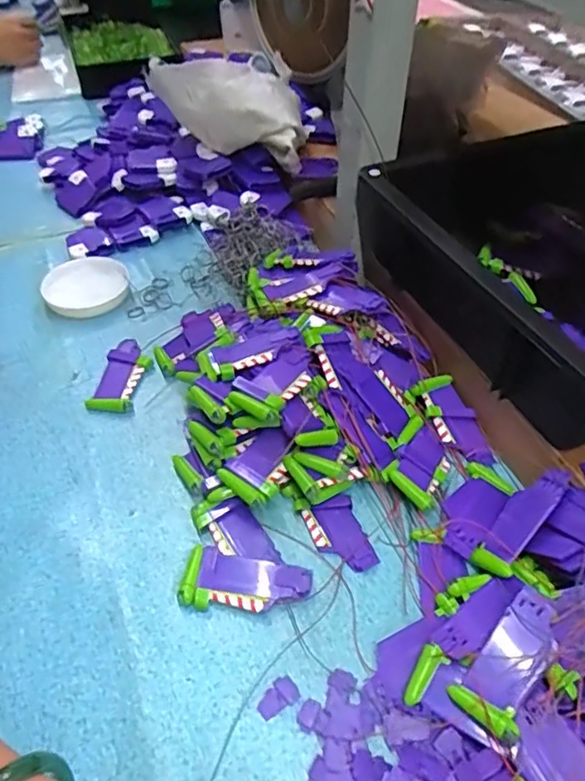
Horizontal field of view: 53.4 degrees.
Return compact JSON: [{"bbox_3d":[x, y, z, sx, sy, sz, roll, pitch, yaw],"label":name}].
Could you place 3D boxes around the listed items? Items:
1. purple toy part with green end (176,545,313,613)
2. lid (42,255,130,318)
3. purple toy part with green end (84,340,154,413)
[{"bbox_3d":[-0.034,0.138,0.411,0.090,0.011,0.043,11,48,10],"label":"purple toy part with green end"},{"bbox_3d":[-0.230,-0.118,0.646,0.087,0.022,0.092,0,47,0],"label":"lid"},{"bbox_3d":[-0.161,-0.015,0.554,0.044,0.013,0.087,5,47,5],"label":"purple toy part with green end"}]

